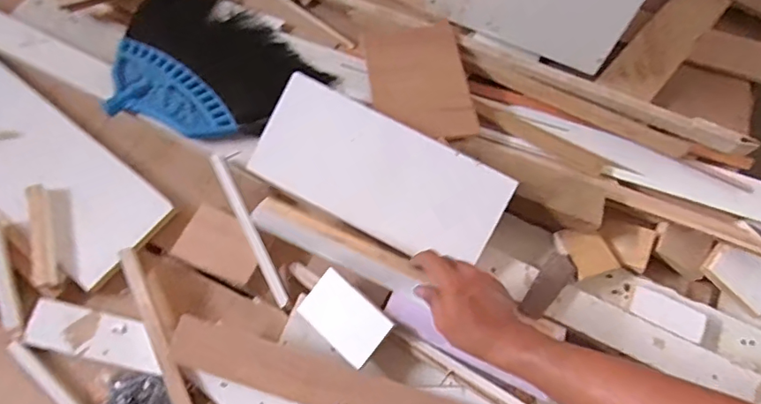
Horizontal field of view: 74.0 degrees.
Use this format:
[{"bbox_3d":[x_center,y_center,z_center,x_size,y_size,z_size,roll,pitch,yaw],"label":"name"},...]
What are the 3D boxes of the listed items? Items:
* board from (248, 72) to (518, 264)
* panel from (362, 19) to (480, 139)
[{"bbox_3d":[-0.002,-0.036,0.667,0.324,0.014,0.149,28,96,6],"label":"board"},{"bbox_3d":[0.056,-0.183,0.747,0.140,0.012,0.205,-8,68,-3],"label":"panel"}]

